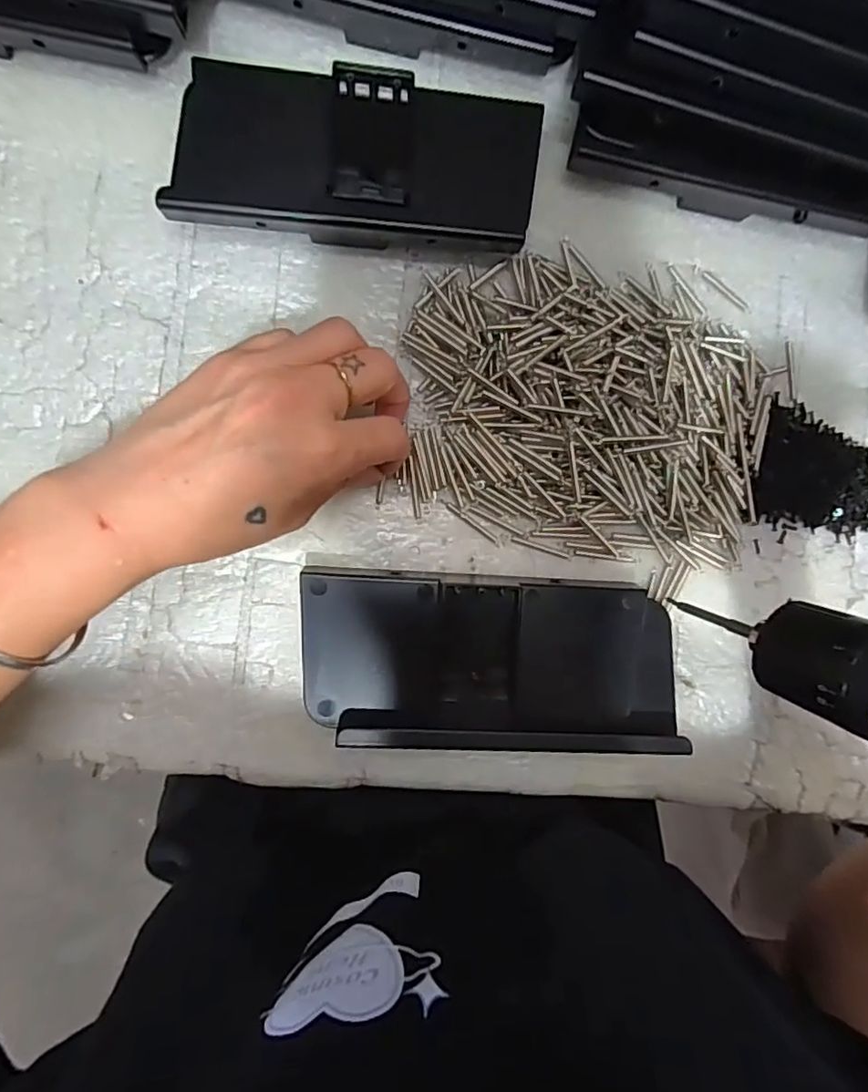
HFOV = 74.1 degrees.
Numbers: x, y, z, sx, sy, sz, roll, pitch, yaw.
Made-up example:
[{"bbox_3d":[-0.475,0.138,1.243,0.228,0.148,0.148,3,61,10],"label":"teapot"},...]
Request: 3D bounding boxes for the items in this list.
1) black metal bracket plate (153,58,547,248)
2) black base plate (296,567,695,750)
[{"bbox_3d":[-0.035,-0.187,0.281,0.171,0.024,0.072,0,88,-7],"label":"black metal bracket plate"},{"bbox_3d":[0.030,0.057,0.281,0.182,0.021,0.080,4,87,-7],"label":"black base plate"}]

